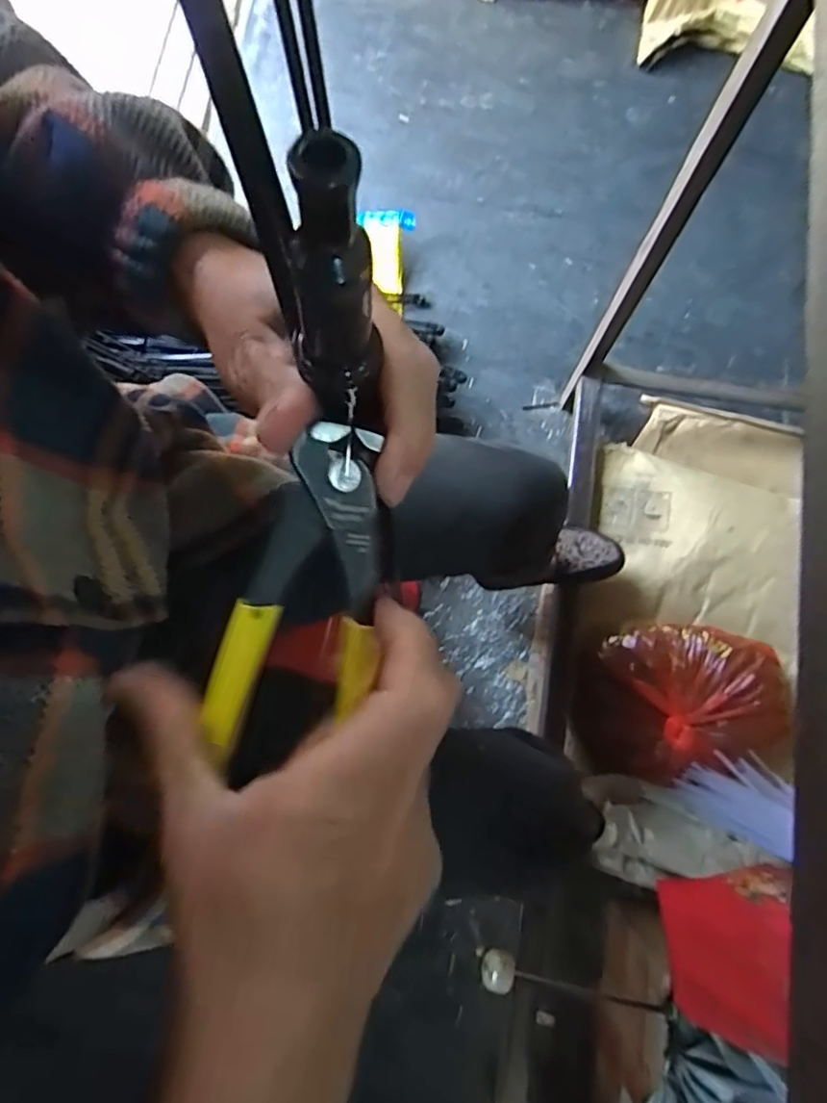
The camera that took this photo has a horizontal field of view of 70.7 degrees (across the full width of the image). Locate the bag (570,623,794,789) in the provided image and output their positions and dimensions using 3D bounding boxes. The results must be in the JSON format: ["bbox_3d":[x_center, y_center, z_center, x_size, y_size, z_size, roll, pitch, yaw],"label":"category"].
[{"bbox_3d":[0.402,0.232,0.902,0.292,0.138,0.230,0,78,0],"label":"bag"}]

